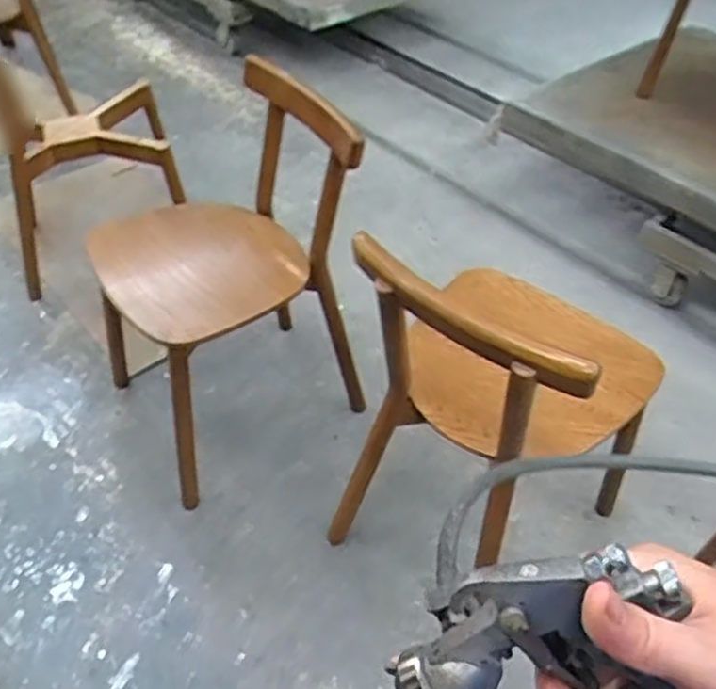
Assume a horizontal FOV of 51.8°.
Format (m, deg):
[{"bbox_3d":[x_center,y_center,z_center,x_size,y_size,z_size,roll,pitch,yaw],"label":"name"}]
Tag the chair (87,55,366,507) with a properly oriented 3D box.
[{"bbox_3d":[-0.284,-0.130,1.602,0.503,0.745,0.421,-27,49,-25],"label":"chair"}]

